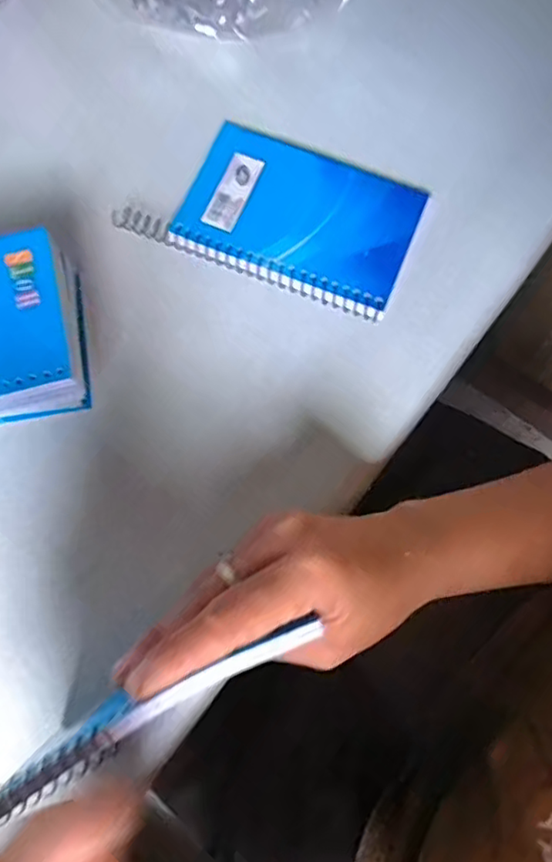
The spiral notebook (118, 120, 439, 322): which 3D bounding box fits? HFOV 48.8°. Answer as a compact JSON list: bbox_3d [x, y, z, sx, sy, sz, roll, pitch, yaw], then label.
[{"bbox_3d":[0.002,-0.127,0.349,0.153,0.008,0.088,22,78,5],"label":"spiral notebook"}]

